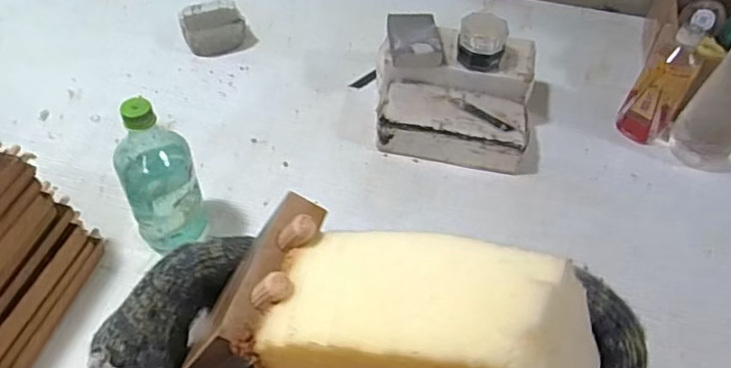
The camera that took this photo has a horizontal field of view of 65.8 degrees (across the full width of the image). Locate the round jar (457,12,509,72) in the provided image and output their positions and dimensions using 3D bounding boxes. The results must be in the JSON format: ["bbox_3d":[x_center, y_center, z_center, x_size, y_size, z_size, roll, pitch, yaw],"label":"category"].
[{"bbox_3d":[0.165,-0.199,0.805,0.067,0.064,0.066,2,48,-2],"label":"round jar"}]

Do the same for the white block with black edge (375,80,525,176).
[{"bbox_3d":[0.126,-0.083,0.821,0.206,0.064,0.103,11,49,6],"label":"white block with black edge"}]

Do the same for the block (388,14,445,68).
[{"bbox_3d":[0.074,-0.216,0.830,0.077,0.022,0.115,1,48,-3],"label":"block"}]

